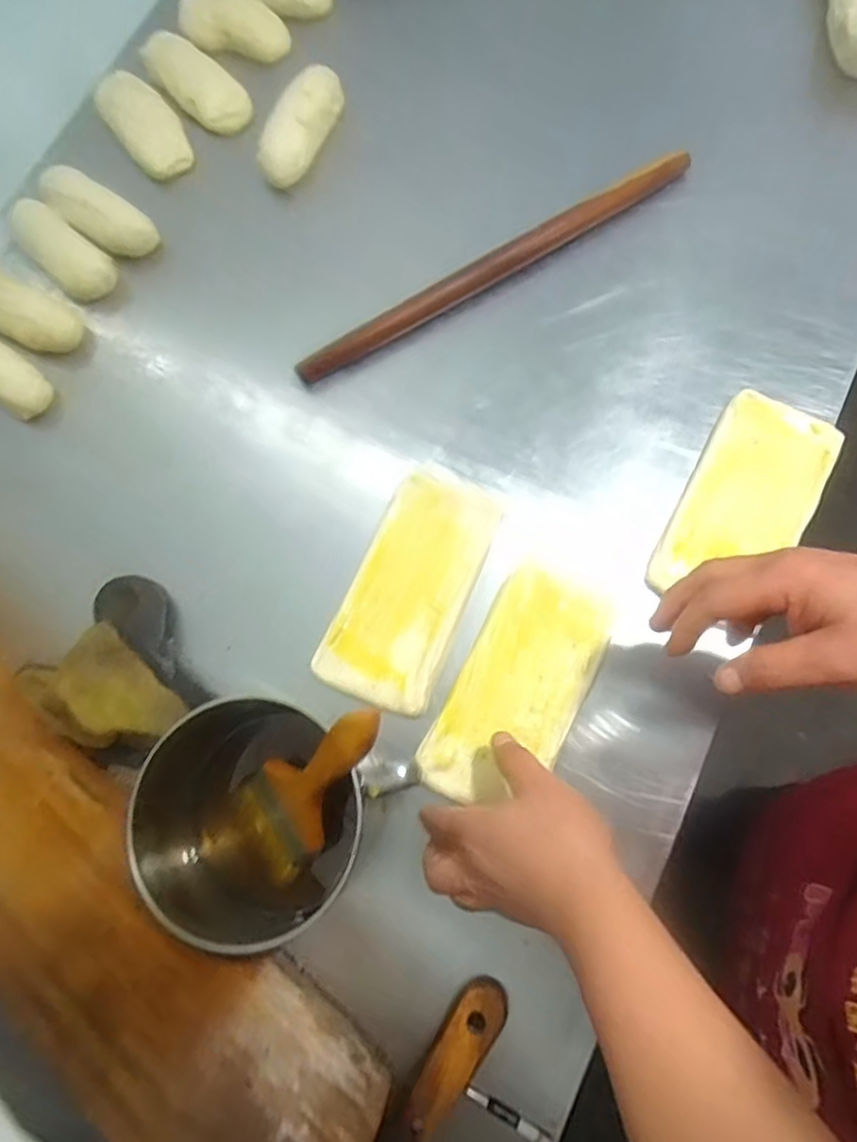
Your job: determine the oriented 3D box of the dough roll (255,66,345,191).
[{"bbox_3d":[-0.119,-0.420,0.652,0.041,0.038,0.116,31,90,10],"label":"dough roll"}]

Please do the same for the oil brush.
[{"bbox_3d":[-0.075,0.131,0.424,0.065,0.169,0.021,47,42,14],"label":"oil brush"}]

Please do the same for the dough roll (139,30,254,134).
[{"bbox_3d":[-0.236,-0.496,0.696,0.057,0.034,0.125,-43,75,-7],"label":"dough roll"}]

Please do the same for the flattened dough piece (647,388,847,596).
[{"bbox_3d":[0.245,-0.057,0.527,0.089,0.017,0.180,26,73,17],"label":"flattened dough piece"}]

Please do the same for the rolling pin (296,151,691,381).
[{"bbox_3d":[0.060,-0.266,0.599,0.385,0.027,0.022,-31,75,-7],"label":"rolling pin"}]

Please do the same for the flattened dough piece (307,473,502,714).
[{"bbox_3d":[-0.014,0.008,0.531,0.090,0.005,0.187,20,75,8],"label":"flattened dough piece"}]

